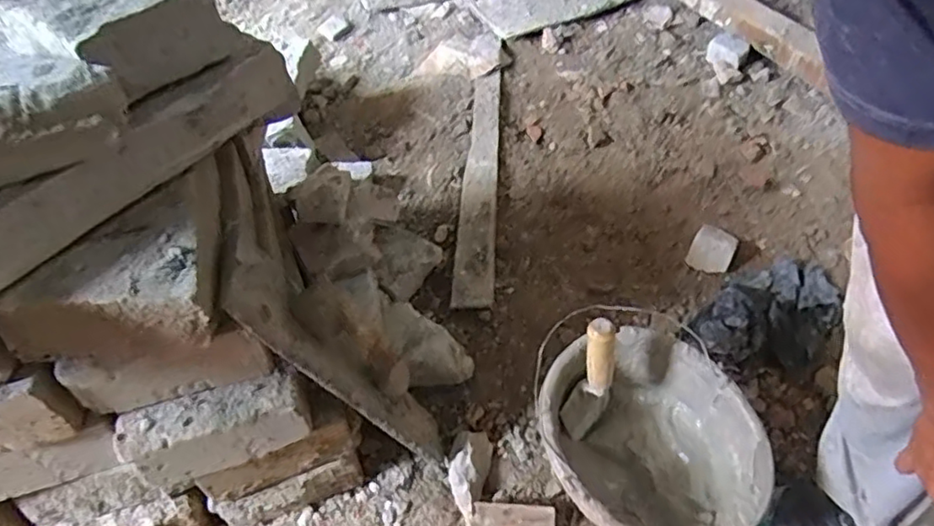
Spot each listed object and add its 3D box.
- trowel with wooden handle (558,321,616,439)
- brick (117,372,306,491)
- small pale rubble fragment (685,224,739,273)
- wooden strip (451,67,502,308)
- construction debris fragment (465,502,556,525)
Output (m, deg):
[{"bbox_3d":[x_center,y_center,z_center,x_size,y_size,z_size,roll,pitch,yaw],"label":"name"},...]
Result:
[{"bbox_3d":[0.165,0.158,0.822,0.058,0.232,0.068,15,54,17],"label":"trowel with wooden handle"},{"bbox_3d":[-0.291,0.198,0.736,0.205,0.094,0.057,-16,51,-8],"label":"brick"},{"bbox_3d":[0.469,-0.025,1.181,0.078,0.053,0.086,26,57,22],"label":"small pale rubble fragment"},{"bbox_3d":[0.031,-0.203,1.369,0.073,0.022,0.754,1,51,4],"label":"wooden strip"},{"bbox_3d":[0.062,0.370,0.879,0.121,0.025,0.046,1,51,5],"label":"construction debris fragment"}]

